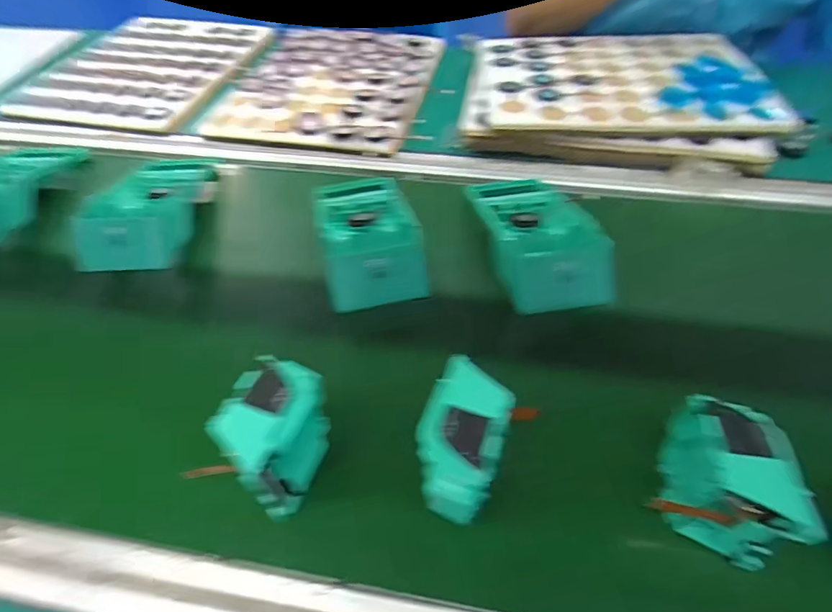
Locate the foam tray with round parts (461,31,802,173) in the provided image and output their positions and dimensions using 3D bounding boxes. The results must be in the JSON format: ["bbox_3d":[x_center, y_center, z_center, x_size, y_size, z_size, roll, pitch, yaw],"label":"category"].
[{"bbox_3d":[0.238,-0.257,0.595,0.343,0.047,0.269,5,50,4],"label":"foam tray with round parts"}]

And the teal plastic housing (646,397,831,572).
[{"bbox_3d":[0.178,0.106,0.288,0.045,0.088,0.075,5,50,4],"label":"teal plastic housing"}]

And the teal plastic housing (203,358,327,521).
[{"bbox_3d":[-0.090,0.083,0.311,0.046,0.074,0.079,14,51,11],"label":"teal plastic housing"}]

